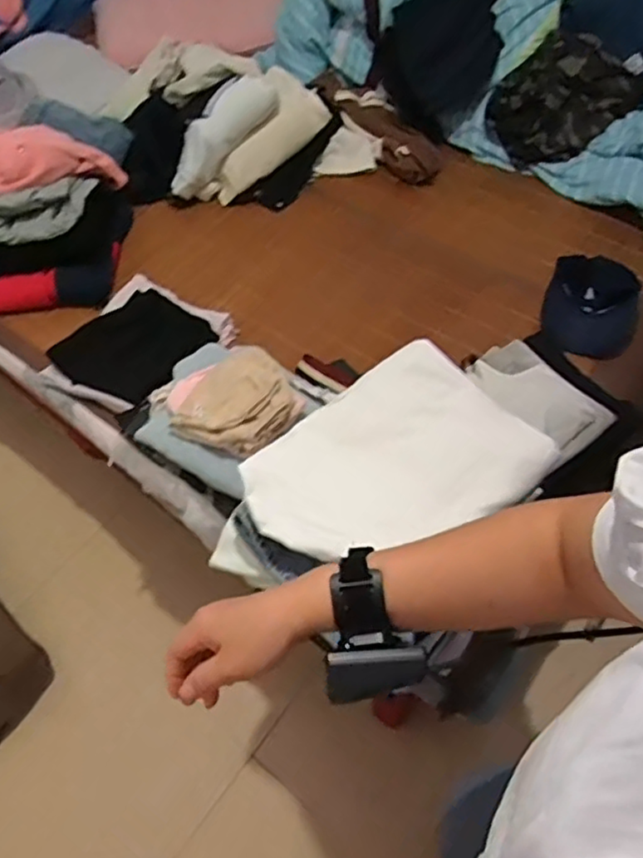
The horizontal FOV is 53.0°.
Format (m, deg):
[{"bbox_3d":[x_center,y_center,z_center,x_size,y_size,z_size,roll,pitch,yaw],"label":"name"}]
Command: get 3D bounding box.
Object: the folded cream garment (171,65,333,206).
[{"bbox_3d":[-0.202,-0.716,1.531,0.399,0.163,0.210,-34,59,4],"label":"folded cream garment"}]

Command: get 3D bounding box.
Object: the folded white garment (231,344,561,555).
[{"bbox_3d":[0.072,0.036,0.694,0.283,0.031,0.215,-30,60,-15],"label":"folded white garment"}]

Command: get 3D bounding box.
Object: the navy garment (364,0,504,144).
[{"bbox_3d":[0.327,-0.984,1.595,0.288,0.304,0.405,24,62,18],"label":"navy garment"}]

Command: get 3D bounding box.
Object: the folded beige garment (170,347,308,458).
[{"bbox_3d":[-0.115,-0.042,0.918,0.154,0.039,0.163,32,65,22],"label":"folded beige garment"}]

